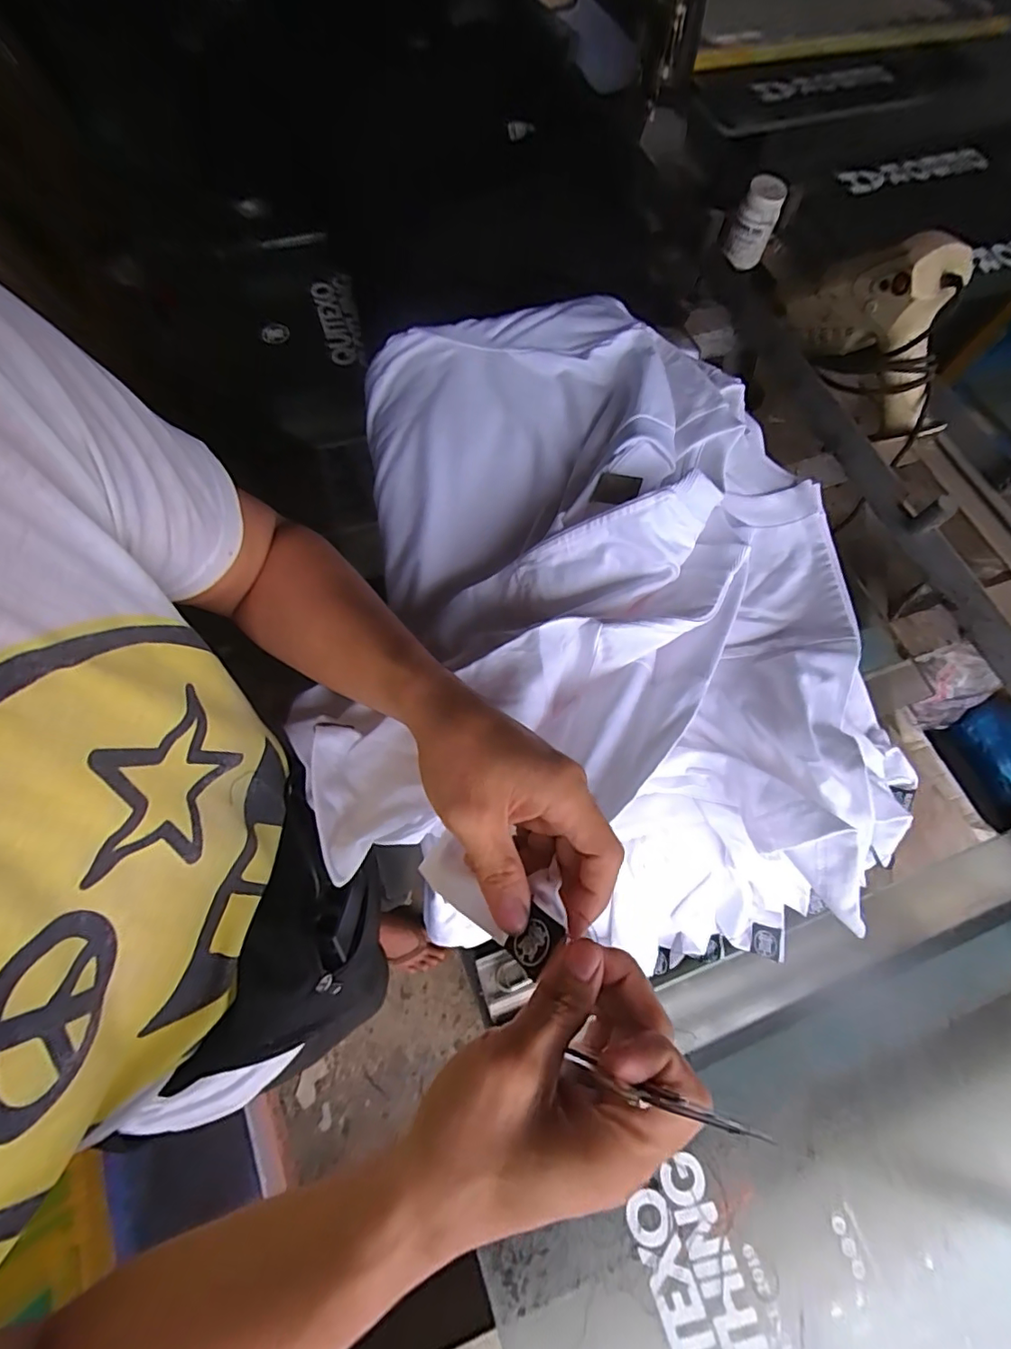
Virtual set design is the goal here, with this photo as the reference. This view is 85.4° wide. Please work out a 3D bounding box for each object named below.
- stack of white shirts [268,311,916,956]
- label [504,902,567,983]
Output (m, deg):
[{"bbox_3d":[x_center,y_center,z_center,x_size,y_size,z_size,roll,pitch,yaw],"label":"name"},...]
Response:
[{"bbox_3d":[0.083,-0.081,0.503,0.402,0.183,0.588,-1,67,-2],"label":"stack of white shirts"},{"bbox_3d":[0.014,0.124,0.254,0.023,0.004,0.025,33,81,42],"label":"label"}]

